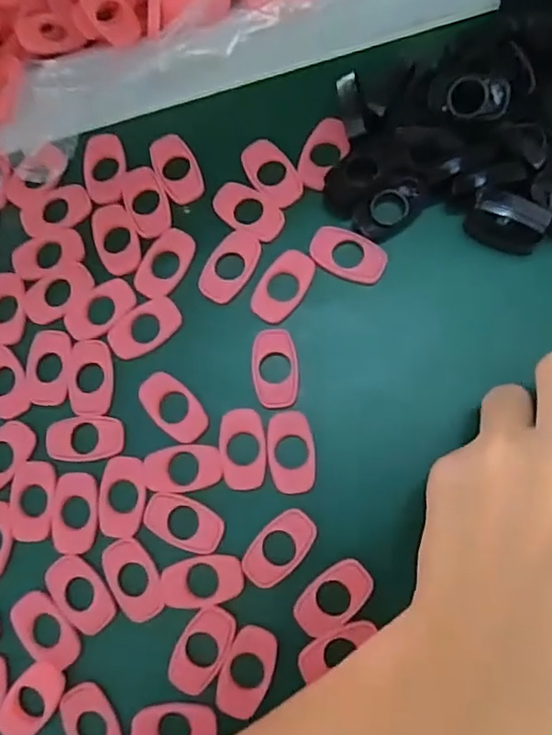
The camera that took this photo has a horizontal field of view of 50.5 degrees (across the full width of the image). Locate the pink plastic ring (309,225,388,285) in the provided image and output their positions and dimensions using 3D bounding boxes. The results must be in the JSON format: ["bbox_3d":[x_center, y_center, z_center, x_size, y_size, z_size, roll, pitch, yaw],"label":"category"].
[{"bbox_3d":[0.030,-0.047,0.246,0.032,0.004,0.019,22,84,7],"label":"pink plastic ring"}]

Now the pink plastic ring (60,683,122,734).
[{"bbox_3d":[-0.071,0.139,0.225,0.018,0.005,0.032,-32,81,-1],"label":"pink plastic ring"}]

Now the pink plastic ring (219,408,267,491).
[{"bbox_3d":[-0.013,0.033,0.236,0.019,0.004,0.032,-6,81,3],"label":"pink plastic ring"}]

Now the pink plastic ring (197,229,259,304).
[{"bbox_3d":[-0.020,-0.044,0.249,0.019,0.004,0.032,27,85,8],"label":"pink plastic ring"}]

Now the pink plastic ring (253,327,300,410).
[{"bbox_3d":[0.000,0.000,0.239,0.018,0.004,0.033,-7,81,3],"label":"pink plastic ring"}]

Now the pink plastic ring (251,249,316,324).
[{"bbox_3d":[0.003,-0.034,0.246,0.019,0.004,0.033,34,86,8],"label":"pink plastic ring"}]

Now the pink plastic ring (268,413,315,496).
[{"bbox_3d":[0.006,0.034,0.233,0.018,0.004,0.032,-1,82,4],"label":"pink plastic ring"}]

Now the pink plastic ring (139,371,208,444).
[{"bbox_3d":[-0.042,0.016,0.241,0.018,0.004,0.032,-43,81,-3],"label":"pink plastic ring"}]

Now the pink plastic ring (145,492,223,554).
[{"bbox_3d":[-0.037,0.062,0.233,0.032,0.004,0.018,20,84,7],"label":"pink plastic ring"}]

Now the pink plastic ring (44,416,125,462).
[{"bbox_3d":[-0.079,0.029,0.243,0.031,0.004,0.018,-2,81,4],"label":"pink plastic ring"}]

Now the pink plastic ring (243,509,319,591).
[{"bbox_3d":[0.001,0.070,0.228,0.018,0.004,0.033,39,86,9],"label":"pink plastic ring"}]

